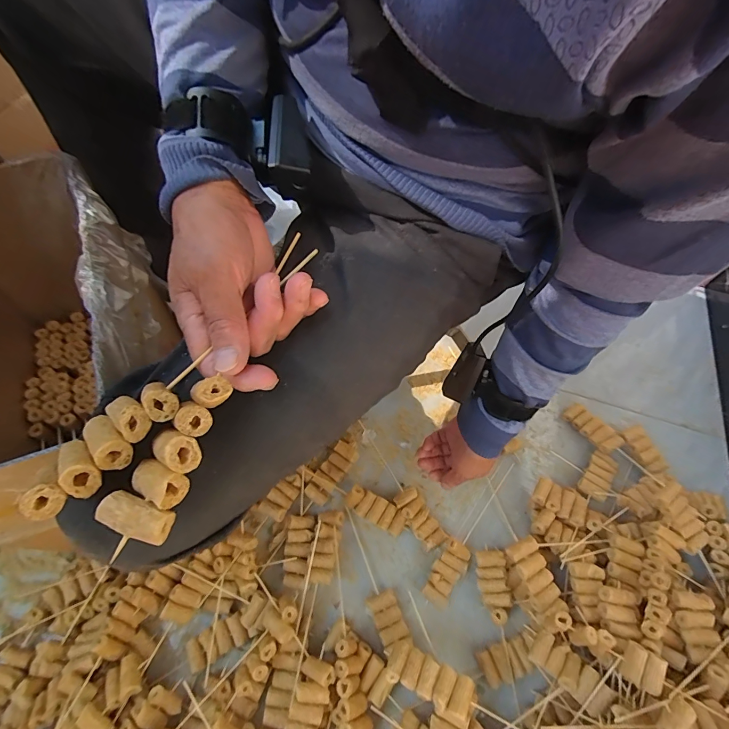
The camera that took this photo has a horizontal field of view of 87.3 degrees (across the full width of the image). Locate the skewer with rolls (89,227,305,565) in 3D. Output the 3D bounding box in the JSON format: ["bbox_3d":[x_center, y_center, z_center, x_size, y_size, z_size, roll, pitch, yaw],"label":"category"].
[{"bbox_3d":[-0.090,0.000,0.243,0.035,0.026,0.216,20,69,8],"label":"skewer with rolls"}]

